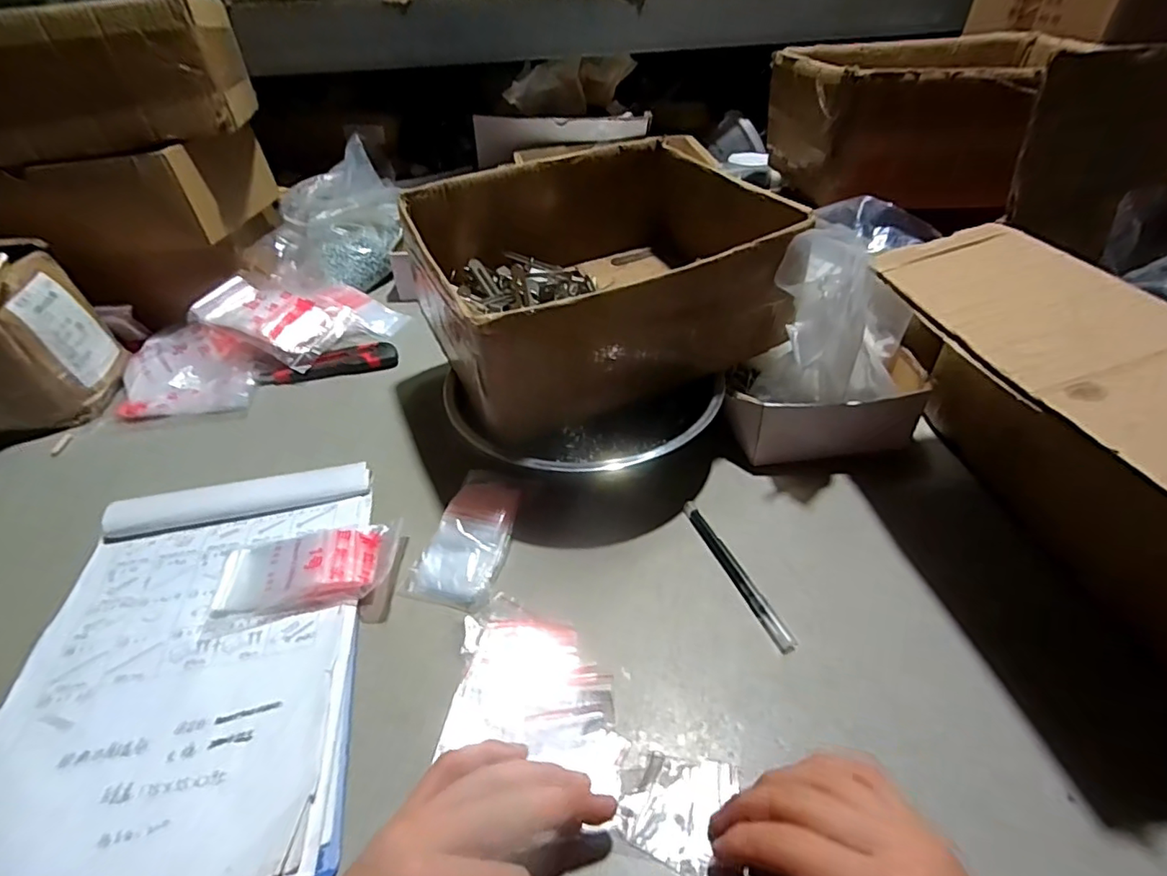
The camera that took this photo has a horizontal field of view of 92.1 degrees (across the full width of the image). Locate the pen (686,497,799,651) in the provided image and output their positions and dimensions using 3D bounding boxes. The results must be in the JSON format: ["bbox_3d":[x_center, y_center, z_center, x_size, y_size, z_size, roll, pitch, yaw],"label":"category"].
[{"bbox_3d":[0.116,0.100,0.436,0.014,0.011,0.143,-15,43,-15],"label":"pen"}]

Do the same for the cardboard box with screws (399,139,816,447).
[{"bbox_3d":[0.005,-0.158,0.543,0.286,0.139,0.265,-17,43,-16],"label":"cardboard box with screws"}]

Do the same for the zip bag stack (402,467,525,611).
[{"bbox_3d":[-0.090,0.076,0.461,0.066,0.023,0.123,12,43,14],"label":"zip bag stack"}]

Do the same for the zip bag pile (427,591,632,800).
[{"bbox_3d":[-0.029,0.159,0.368,0.118,0.016,0.109,6,42,9],"label":"zip bag pile"}]

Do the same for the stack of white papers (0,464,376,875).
[{"bbox_3d":[-0.271,0.148,0.393,0.220,0.023,0.311,-9,42,-8],"label":"stack of white papers"}]

